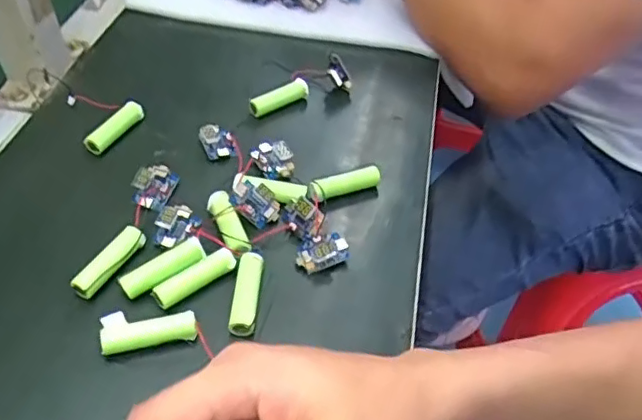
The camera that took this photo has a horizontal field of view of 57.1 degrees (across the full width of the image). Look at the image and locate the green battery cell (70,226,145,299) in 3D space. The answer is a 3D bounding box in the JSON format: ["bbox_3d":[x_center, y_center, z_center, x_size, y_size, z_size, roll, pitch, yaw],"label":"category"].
[{"bbox_3d":[-0.126,0.031,0.353,0.015,0.012,0.050,28,52,20],"label":"green battery cell"}]

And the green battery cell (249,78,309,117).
[{"bbox_3d":[-0.032,-0.090,0.469,0.051,0.018,0.017,-19,52,-20],"label":"green battery cell"}]

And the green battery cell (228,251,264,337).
[{"bbox_3d":[-0.043,0.048,0.341,0.014,0.012,0.049,5,48,0],"label":"green battery cell"}]

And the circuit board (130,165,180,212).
[{"bbox_3d":[-0.113,-0.017,0.396,0.026,0.005,0.032,27,59,-8],"label":"circuit board"}]

